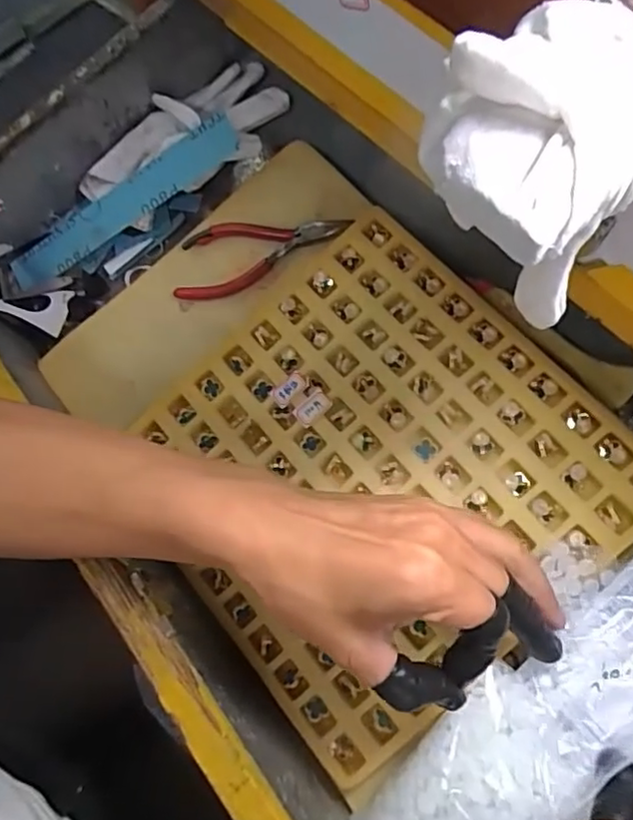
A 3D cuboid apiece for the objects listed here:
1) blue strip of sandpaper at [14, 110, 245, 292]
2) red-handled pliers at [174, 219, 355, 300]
[{"bbox_3d":[-0.150,-0.152,0.469,0.212,0.011,0.032,-29,92,17],"label":"blue strip of sandpaper"},{"bbox_3d":[-0.041,-0.116,0.444,0.130,0.012,0.049,-18,69,9],"label":"red-handled pliers"}]

